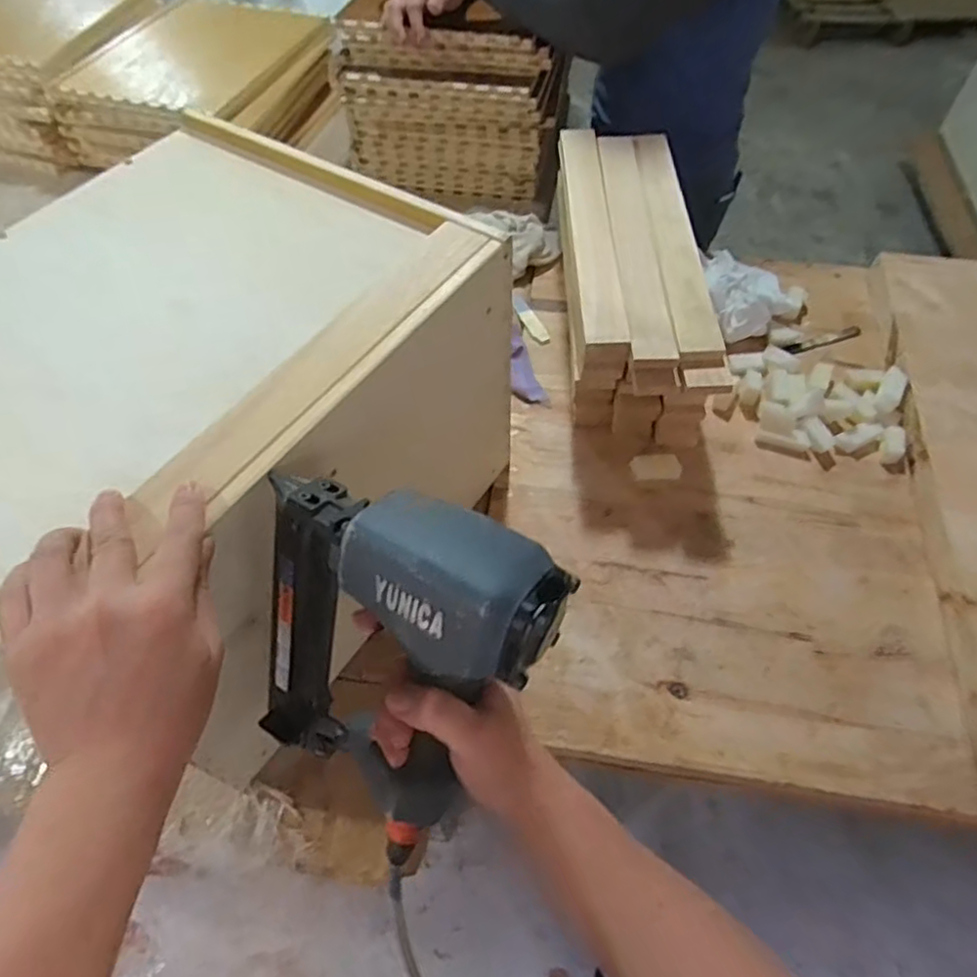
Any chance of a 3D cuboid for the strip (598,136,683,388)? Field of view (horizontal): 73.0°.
[{"bbox_3d":[0.148,-0.253,0.689,0.044,0.034,0.346,-1,55,-1],"label":"strip"}]

